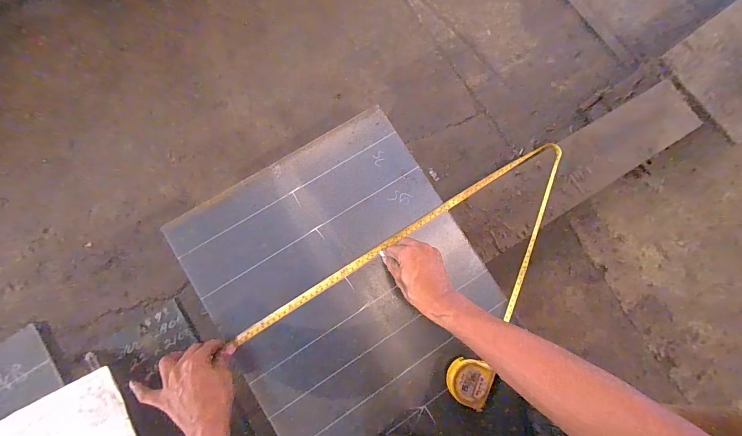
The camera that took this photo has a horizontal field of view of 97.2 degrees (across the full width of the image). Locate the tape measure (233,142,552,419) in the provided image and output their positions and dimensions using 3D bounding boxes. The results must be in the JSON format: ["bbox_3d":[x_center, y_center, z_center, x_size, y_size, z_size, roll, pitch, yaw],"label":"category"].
[{"bbox_3d":[0.128,0.139,0.526,0.607,0.041,0.281,-31,87,-7],"label":"tape measure"}]

